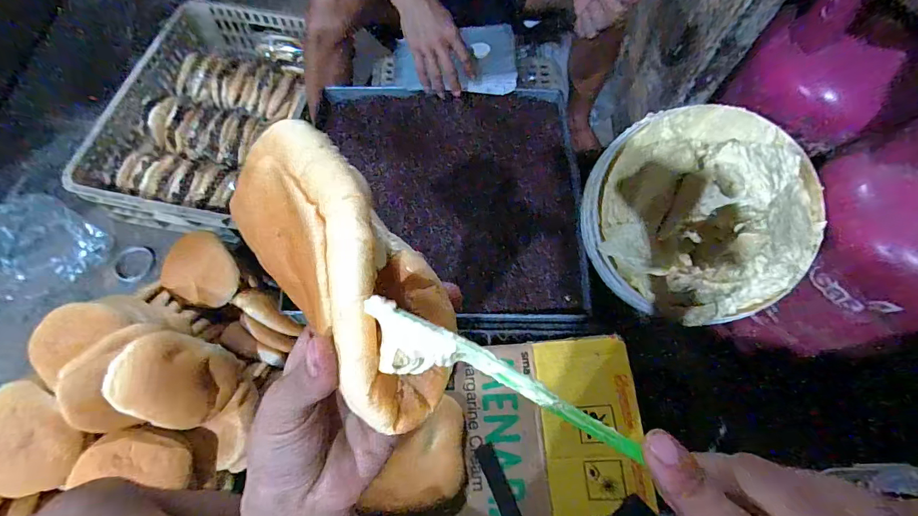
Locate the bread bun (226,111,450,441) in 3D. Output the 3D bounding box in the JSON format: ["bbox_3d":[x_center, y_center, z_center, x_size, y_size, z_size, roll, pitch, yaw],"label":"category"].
[{"bbox_3d":[-0.044,0.000,0.169,0.054,0.038,0.136,-29,87,-13],"label":"bread bun"}]

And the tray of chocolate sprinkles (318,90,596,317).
[{"bbox_3d":[-0.020,-0.134,0.720,0.457,0.067,0.451,1,66,0],"label":"tray of chocolate sprinkles"}]

